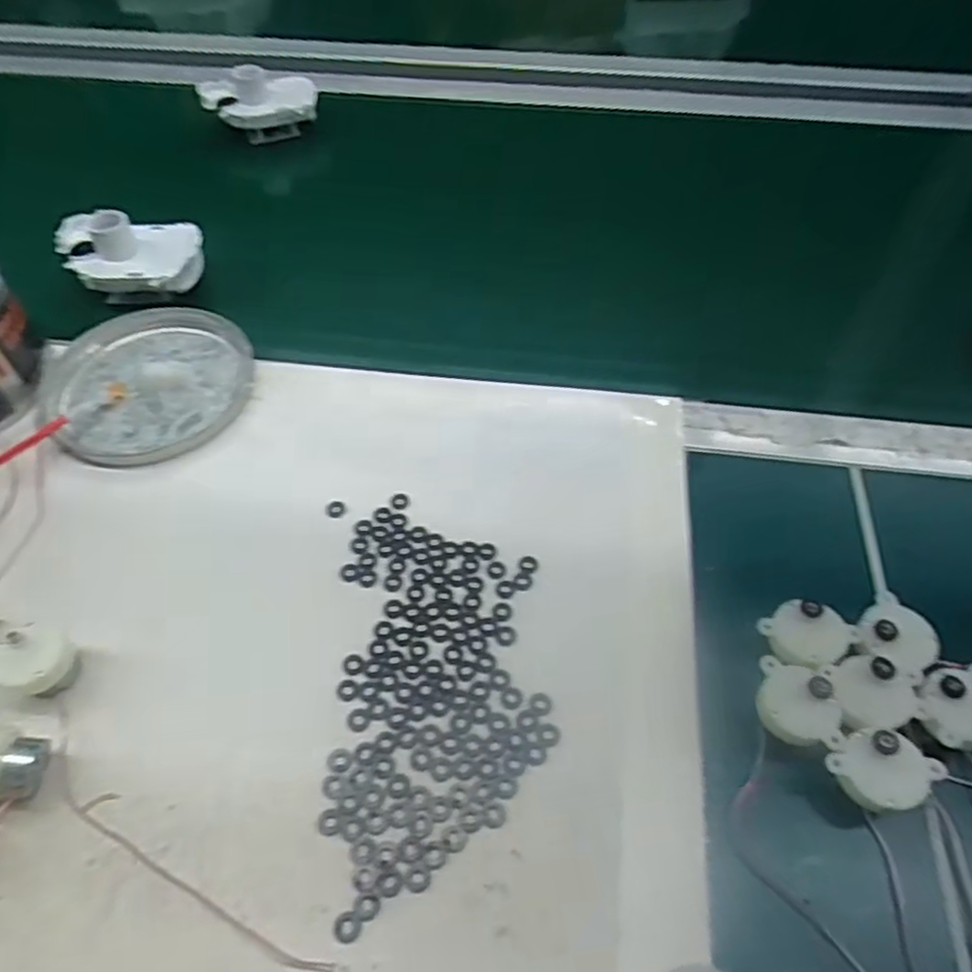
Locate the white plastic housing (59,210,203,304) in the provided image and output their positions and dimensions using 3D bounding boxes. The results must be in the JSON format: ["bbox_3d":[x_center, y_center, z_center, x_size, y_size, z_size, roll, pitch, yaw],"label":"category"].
[{"bbox_3d":[-0.257,-0.165,0.504,0.096,0.052,0.065,-10,54,-8],"label":"white plastic housing"}]

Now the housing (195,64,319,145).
[{"bbox_3d":[-0.212,-0.360,0.647,0.104,0.061,0.045,-8,53,-6],"label":"housing"}]

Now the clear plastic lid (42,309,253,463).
[{"bbox_3d":[-0.222,-0.070,0.453,0.134,0.012,0.124,28,58,20],"label":"clear plastic lid"}]

